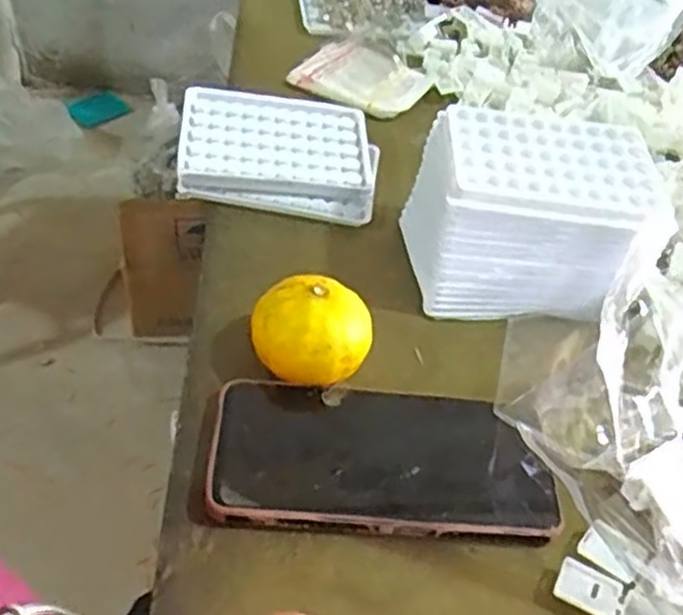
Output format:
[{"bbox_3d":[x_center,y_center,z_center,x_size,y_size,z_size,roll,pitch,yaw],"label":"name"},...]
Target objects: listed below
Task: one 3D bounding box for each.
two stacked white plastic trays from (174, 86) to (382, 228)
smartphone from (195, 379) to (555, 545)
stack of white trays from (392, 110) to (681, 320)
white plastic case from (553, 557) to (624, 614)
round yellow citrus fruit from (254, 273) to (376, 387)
[{"bbox_3d":[-0.041,-0.107,0.535,0.132,0.014,0.105,7,55,-15],"label":"two stacked white plastic trays"},{"bbox_3d":[0.023,0.074,0.379,0.168,0.017,0.075,5,45,-5],"label":"smartphone"},{"bbox_3d":[0.113,-0.056,0.468,0.140,0.072,0.110,9,45,-1],"label":"stack of white trays"},{"bbox_3d":[0.109,0.125,0.346,0.028,0.006,0.021,21,46,11],"label":"white plastic case"},{"bbox_3d":[-0.015,0.015,0.413,0.061,0.050,0.051,6,45,-4],"label":"round yellow citrus fruit"}]

